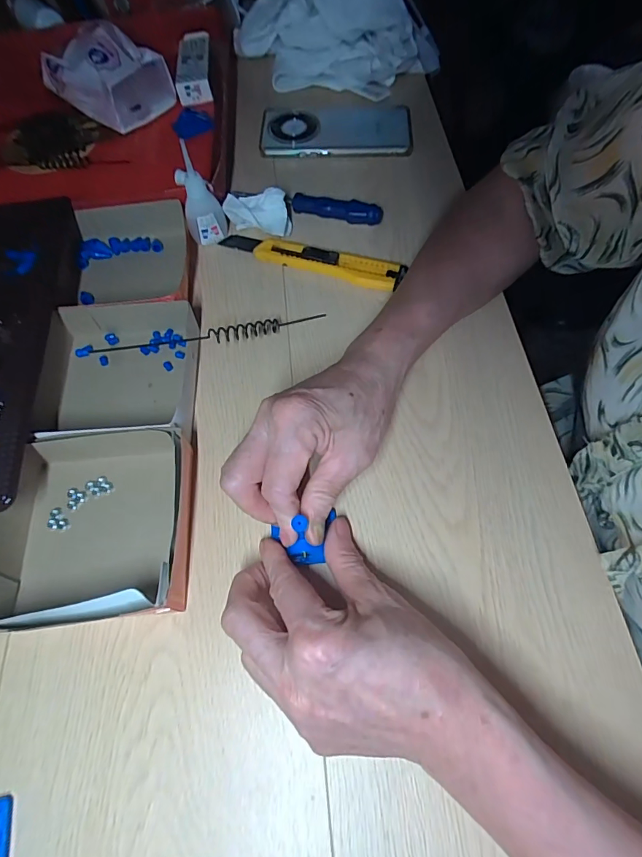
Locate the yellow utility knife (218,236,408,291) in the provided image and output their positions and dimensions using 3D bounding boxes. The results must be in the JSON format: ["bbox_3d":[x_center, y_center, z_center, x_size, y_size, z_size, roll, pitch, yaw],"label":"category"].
[{"bbox_3d":[-0.012,-0.158,0.405,0.171,0.015,0.028,16,66,9],"label":"yellow utility knife"}]

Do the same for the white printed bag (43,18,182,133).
[{"bbox_3d":[-0.244,-0.402,0.487,0.111,0.075,0.091,26,69,13],"label":"white printed bag"}]

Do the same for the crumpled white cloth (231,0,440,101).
[{"bbox_3d":[-0.003,-0.487,0.507,0.287,0.094,0.123,9,66,6],"label":"crumpled white cloth"}]

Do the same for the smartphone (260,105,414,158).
[{"bbox_3d":[0.018,-0.339,0.483,0.168,0.007,0.080,-2,64,0],"label":"smartphone"}]

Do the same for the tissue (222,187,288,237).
[{"bbox_3d":[-0.061,-0.204,0.412,0.058,0.037,0.031,6,65,4],"label":"tissue"}]

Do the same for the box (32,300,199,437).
[{"bbox_3d":[-0.159,-0.043,0.336,0.119,0.035,0.115,0,64,1],"label":"box"}]

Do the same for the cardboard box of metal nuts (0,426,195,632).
[{"bbox_3d":[-0.154,0.059,0.288,0.132,0.036,0.130,-4,64,-1],"label":"cardboard box of metal nuts"}]

